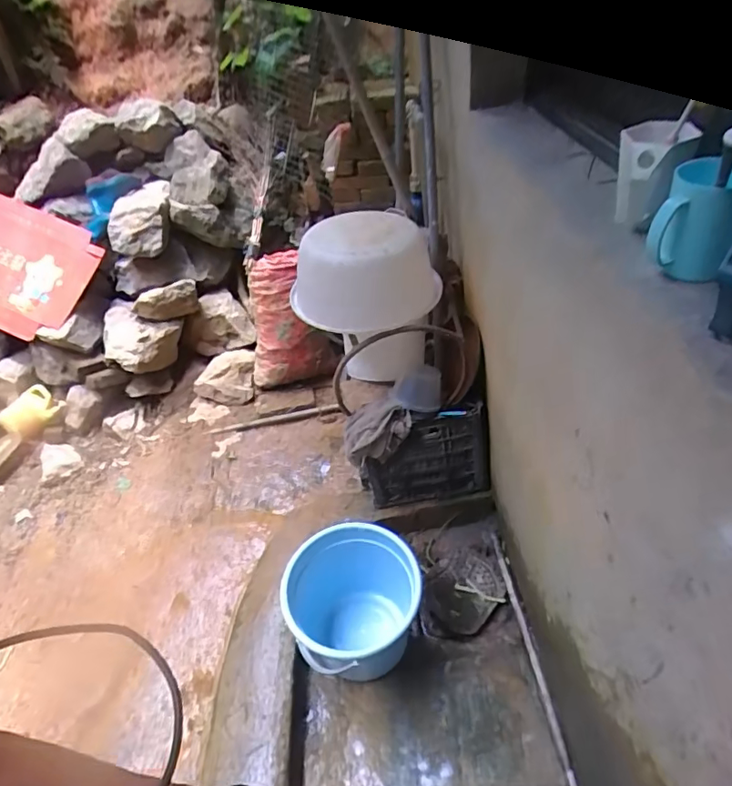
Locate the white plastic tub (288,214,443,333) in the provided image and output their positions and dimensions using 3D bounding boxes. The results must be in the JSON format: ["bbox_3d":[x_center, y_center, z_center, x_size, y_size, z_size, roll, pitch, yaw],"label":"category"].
[{"bbox_3d":[0.003,-0.305,1.322,0.341,0.208,0.301,22,50,30],"label":"white plastic tub"}]

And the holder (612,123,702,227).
[{"bbox_3d":[0.342,-0.266,0.636,0.074,0.115,0.077,11,46,21],"label":"holder"}]

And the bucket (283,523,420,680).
[{"bbox_3d":[-0.028,0.533,1.273,0.320,0.282,0.316,-5,42,5],"label":"bucket"}]

